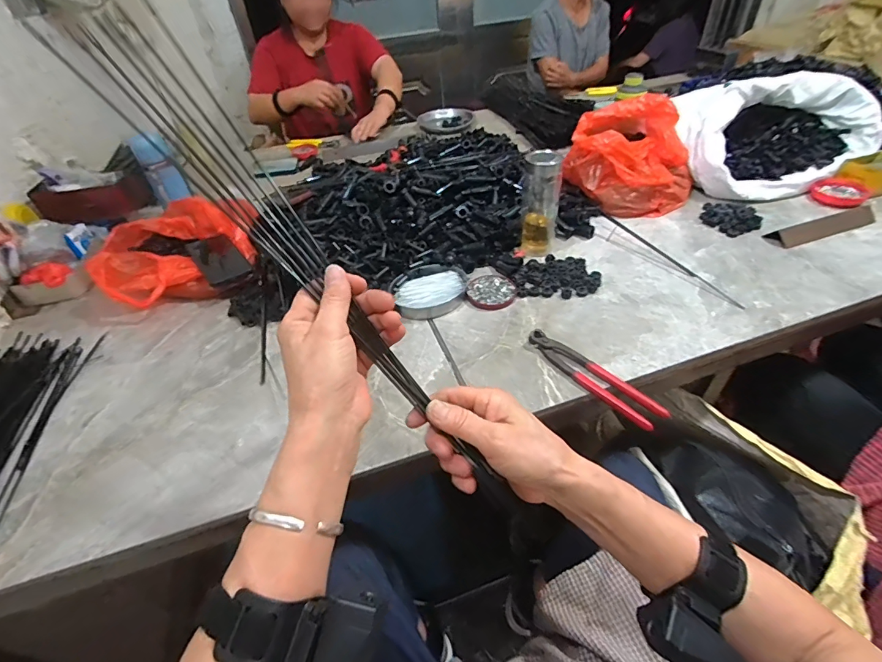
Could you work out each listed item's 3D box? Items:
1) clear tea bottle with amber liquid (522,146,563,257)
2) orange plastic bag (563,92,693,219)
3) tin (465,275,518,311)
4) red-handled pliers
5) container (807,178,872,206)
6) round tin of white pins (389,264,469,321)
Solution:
[{"bbox_3d":[0.179,-0.228,0.774,0.061,0.178,0.076,7,44,12],"label":"clear tea bottle with amber liquid"},{"bbox_3d":[0.412,-0.375,0.919,0.248,0.159,0.259,24,50,27],"label":"orange plastic bag"},{"bbox_3d":[0.085,-0.066,0.727,0.081,0.011,0.080,-2,43,2],"label":"tin"},{"bbox_3d":[0.201,0.058,0.577,0.042,0.021,0.200,-29,48,-24],"label":"red-handled pliers"},{"bbox_3d":[0.813,-0.284,0.877,0.079,0.026,0.087,-29,47,-24],"label":"container"},{"bbox_3d":[-0.016,-0.071,0.732,0.133,0.027,0.102,-21,45,-17],"label":"round tin of white pins"}]

